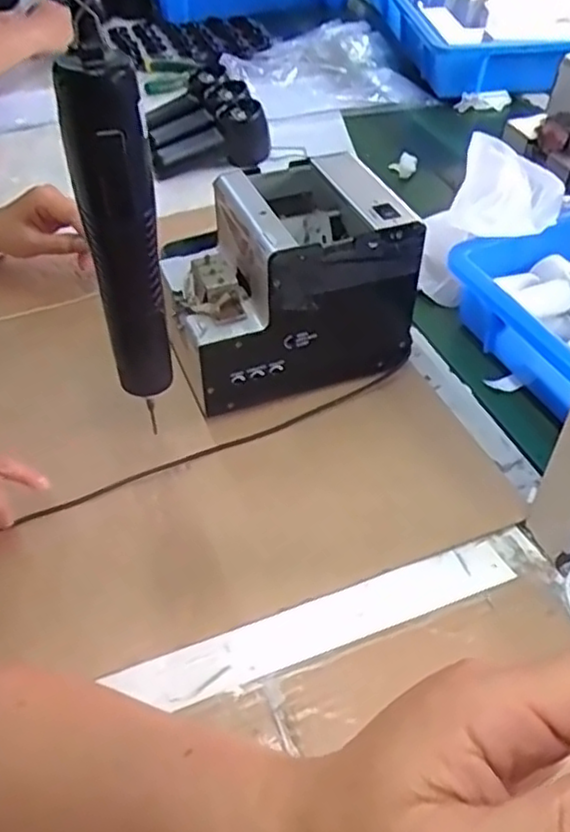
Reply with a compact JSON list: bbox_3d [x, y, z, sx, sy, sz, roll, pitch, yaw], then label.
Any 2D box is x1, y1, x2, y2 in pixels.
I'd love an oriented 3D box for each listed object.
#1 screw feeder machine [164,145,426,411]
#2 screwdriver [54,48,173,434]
[{"bbox_3d":[-0.004,-0.109,0.586,0.185,0.146,0.137,-15,47,-13],"label":"screw feeder machine"},{"bbox_3d":[-0.084,-0.090,0.377,0.038,0.188,0.032,-14,47,-13],"label":"screwdriver"}]

